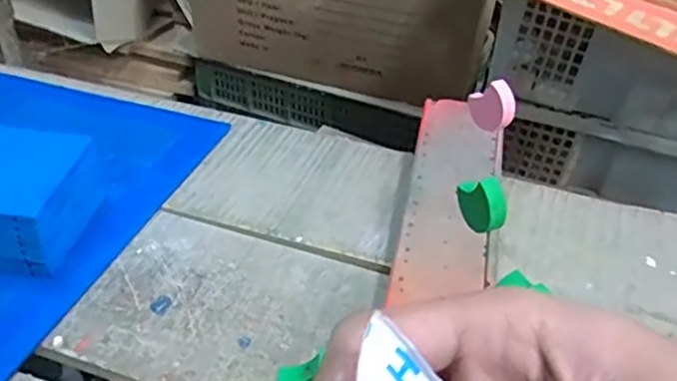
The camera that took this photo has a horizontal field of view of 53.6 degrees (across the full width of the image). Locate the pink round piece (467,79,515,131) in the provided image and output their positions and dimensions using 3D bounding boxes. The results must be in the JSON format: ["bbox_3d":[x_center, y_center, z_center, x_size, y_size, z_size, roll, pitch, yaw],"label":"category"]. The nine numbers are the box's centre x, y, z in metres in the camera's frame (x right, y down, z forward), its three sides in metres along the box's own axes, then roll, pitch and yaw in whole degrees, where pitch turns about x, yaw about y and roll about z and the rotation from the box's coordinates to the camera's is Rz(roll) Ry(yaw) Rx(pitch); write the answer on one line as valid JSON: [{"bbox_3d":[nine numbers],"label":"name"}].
[{"bbox_3d":[0.122,-0.073,0.545,0.011,0.043,0.049,-18,46,-24],"label":"pink round piece"}]

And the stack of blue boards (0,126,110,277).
[{"bbox_3d":[-0.286,0.009,0.599,0.117,0.072,0.122,9,41,5],"label":"stack of blue boards"}]

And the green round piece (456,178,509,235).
[{"bbox_3d":[0.095,0.007,0.446,0.011,0.040,0.042,-13,44,-19],"label":"green round piece"}]

